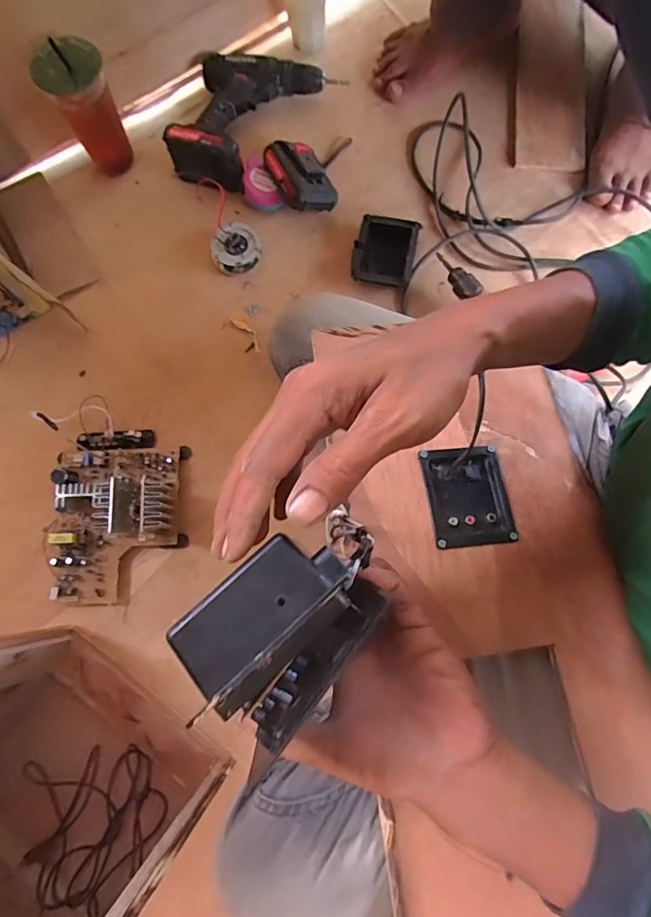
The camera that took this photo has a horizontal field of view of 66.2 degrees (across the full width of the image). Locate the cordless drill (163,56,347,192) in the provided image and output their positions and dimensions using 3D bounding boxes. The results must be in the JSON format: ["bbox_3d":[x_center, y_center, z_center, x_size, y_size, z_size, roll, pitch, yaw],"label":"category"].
[{"bbox_3d":[-0.131,-0.529,0.748,0.180,0.067,0.269,35,81,8],"label":"cordless drill"}]

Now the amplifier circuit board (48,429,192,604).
[{"bbox_3d":[-0.269,0.068,0.624,0.169,0.084,0.222,-1,79,1],"label":"amplifier circuit board"}]

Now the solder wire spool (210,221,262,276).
[{"bbox_3d":[-0.128,-0.303,0.716,0.068,0.023,0.068,5,79,2],"label":"solder wire spool"}]

